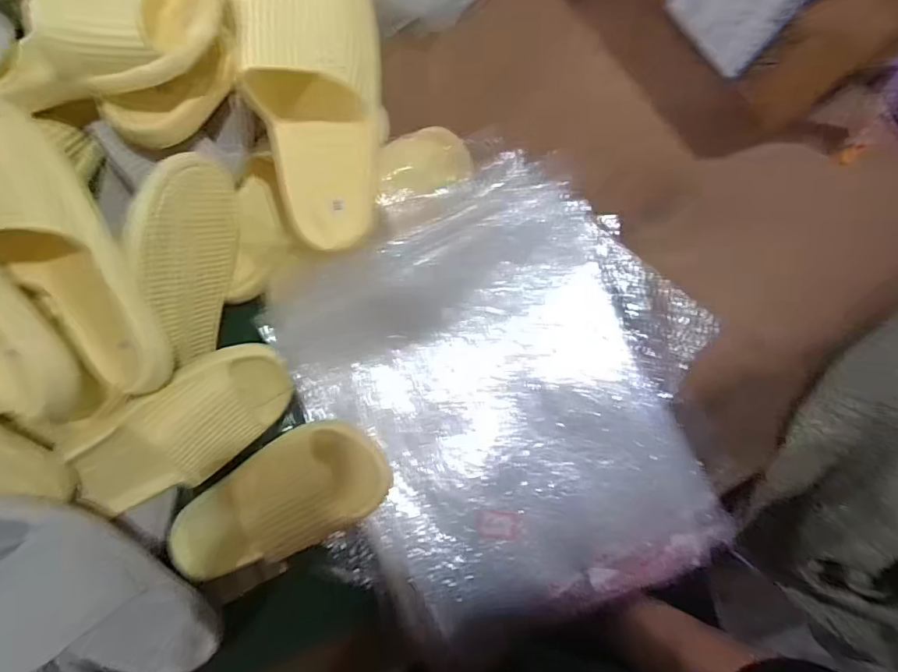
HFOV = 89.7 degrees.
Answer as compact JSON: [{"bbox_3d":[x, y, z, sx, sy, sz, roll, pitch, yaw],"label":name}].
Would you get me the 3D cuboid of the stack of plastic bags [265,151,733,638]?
[{"bbox_3d":[0.059,0.053,0.447,0.396,0.048,0.419,-14,85,0],"label":"stack of plastic bags"}]

